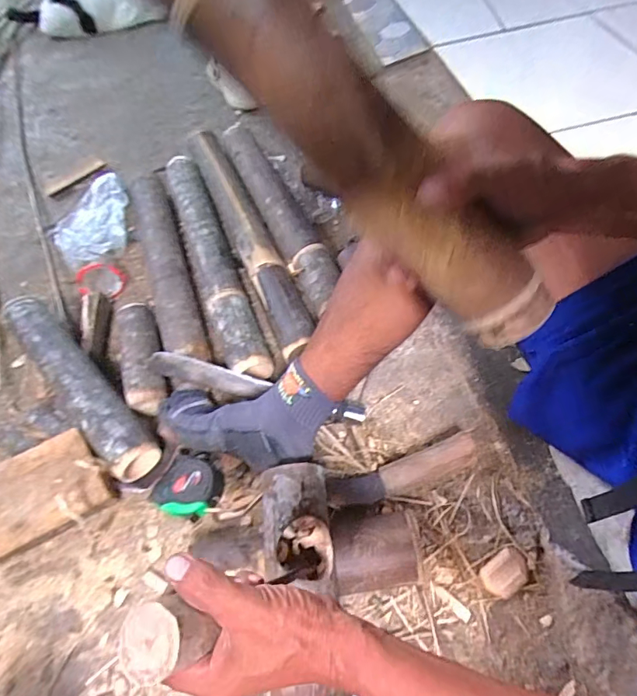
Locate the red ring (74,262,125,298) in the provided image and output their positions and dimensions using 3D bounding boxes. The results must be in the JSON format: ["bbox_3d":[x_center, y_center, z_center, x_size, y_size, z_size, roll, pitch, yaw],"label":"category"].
[{"bbox_3d":[-0.390,-0.122,0.800,0.081,0.060,0.010,4,15,-25],"label":"red ring"}]

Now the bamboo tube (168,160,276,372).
[{"bbox_3d":[-0.194,-0.171,0.806,0.075,0.069,0.548,-20,59,-8],"label":"bamboo tube"}]

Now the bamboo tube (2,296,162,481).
[{"bbox_3d":[-0.352,0.046,0.649,0.063,0.061,0.345,-40,63,-18],"label":"bamboo tube"}]

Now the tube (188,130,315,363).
[{"bbox_3d":[-0.137,-0.229,0.825,0.068,0.056,0.590,-22,59,-9],"label":"tube"}]

